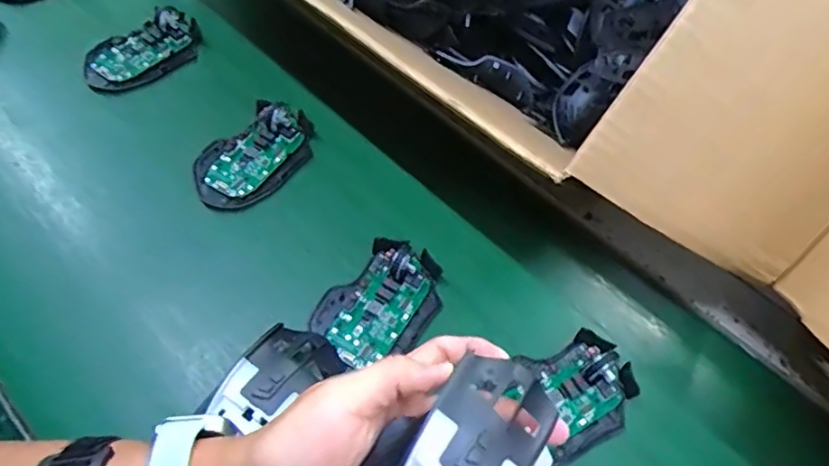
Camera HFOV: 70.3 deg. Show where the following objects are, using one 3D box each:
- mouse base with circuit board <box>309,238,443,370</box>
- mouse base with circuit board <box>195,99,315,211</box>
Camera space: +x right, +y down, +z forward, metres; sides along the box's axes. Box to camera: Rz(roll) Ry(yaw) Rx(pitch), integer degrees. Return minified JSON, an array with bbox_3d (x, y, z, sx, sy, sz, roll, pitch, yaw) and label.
[{"bbox_3d":[-0.022,0.047,0.434,0.069,0.030,0.106,35,60,18],"label":"mouse base with circuit board"},{"bbox_3d":[-0.136,-0.071,0.505,0.066,0.032,0.118,35,60,18],"label":"mouse base with circuit board"}]

